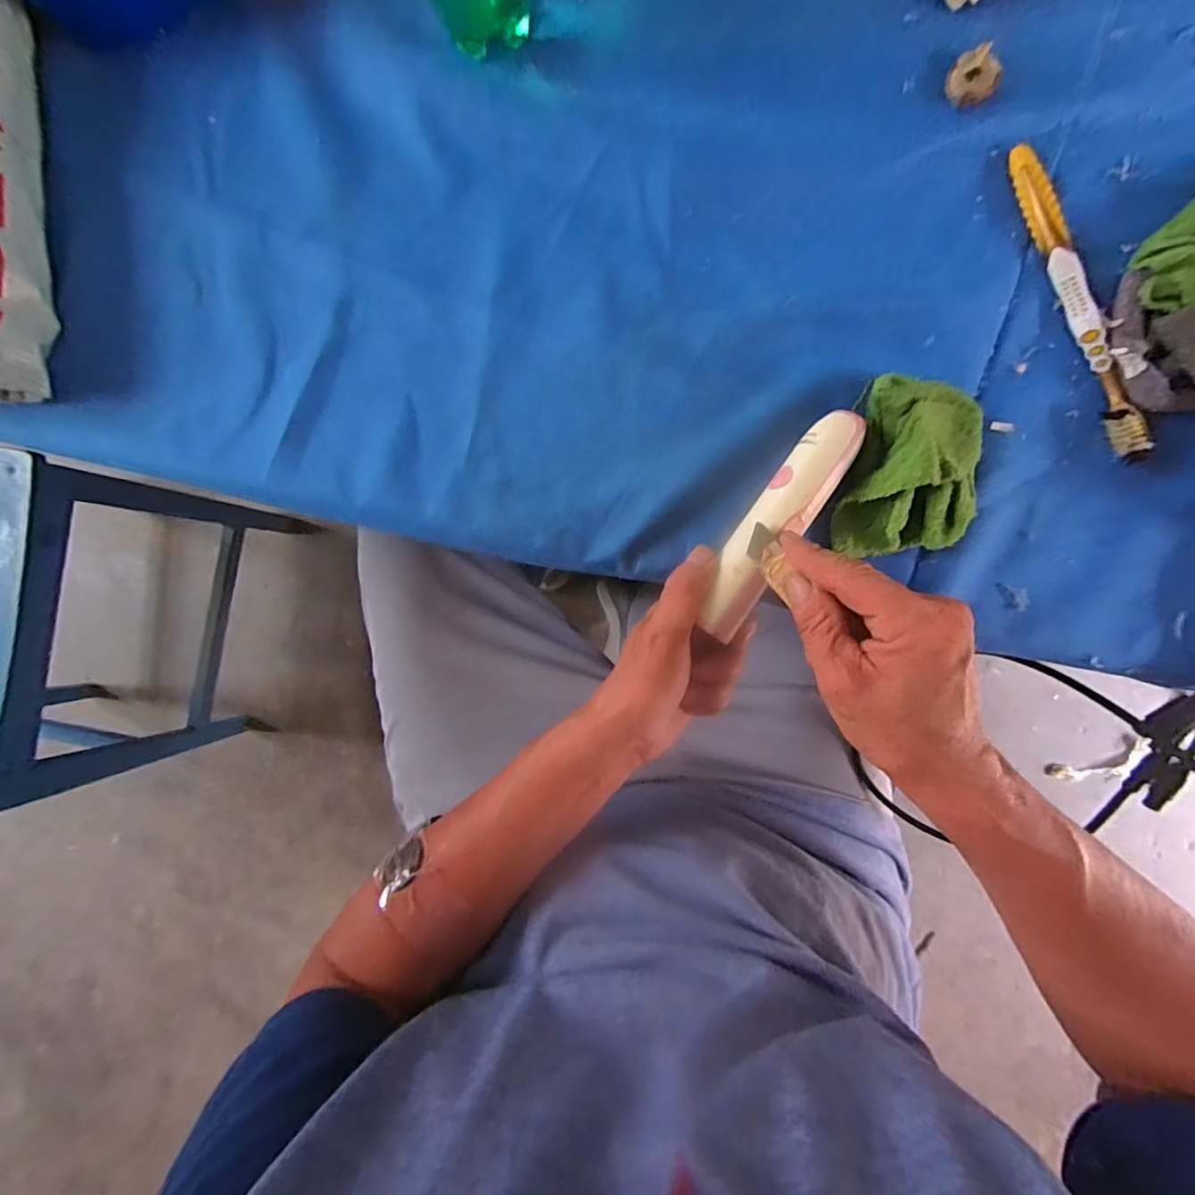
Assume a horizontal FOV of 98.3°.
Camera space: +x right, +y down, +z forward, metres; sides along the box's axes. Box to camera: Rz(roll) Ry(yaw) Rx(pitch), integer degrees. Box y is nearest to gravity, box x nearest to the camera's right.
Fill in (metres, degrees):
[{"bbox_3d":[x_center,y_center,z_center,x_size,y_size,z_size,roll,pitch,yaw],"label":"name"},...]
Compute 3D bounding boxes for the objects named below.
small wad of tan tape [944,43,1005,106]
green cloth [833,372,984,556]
[{"bbox_3d":[0.211,-0.291,0.289,0.025,0.006,0.030,45,96,-1],"label":"small wad of tan tape"},{"bbox_3d":[0.175,-0.069,0.287,0.065,0.034,0.092,10,95,3],"label":"green cloth"}]

